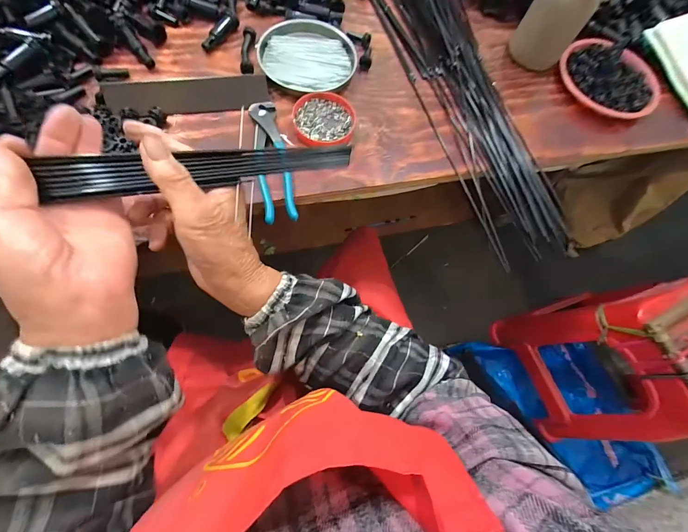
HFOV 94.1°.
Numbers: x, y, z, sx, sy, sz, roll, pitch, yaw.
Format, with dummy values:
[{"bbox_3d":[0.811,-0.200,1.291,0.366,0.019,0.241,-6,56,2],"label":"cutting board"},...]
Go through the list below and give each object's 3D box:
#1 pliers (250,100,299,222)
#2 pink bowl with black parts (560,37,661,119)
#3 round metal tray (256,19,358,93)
[{"bbox_3d":[-0.087,-0.129,0.386,0.037,0.015,0.167,-11,69,-7],"label":"pliers"},{"bbox_3d":[0.430,-0.304,0.516,0.160,0.023,0.148,1,68,-3],"label":"pink bowl with black parts"},{"bbox_3d":[-0.049,-0.302,0.460,0.135,0.021,0.135,1,68,-3],"label":"round metal tray"}]

